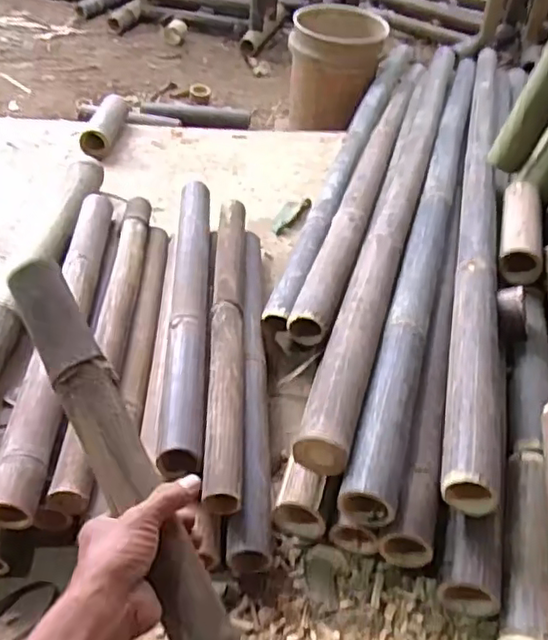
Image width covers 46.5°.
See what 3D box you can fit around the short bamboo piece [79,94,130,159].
[{"bbox_3d":[-0.433,-0.489,1.605,0.074,0.078,0.246,3,40,2],"label":"short bamboo piece"}]

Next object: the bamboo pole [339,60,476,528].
[{"bbox_3d":[0.320,-0.257,1.232,0.061,0.058,1.509,14,42,11],"label":"bamboo pole"}]

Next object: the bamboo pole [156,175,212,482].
[{"bbox_3d":[-0.133,-0.037,1.014,0.059,0.042,0.655,0,42,-4],"label":"bamboo pole"}]

